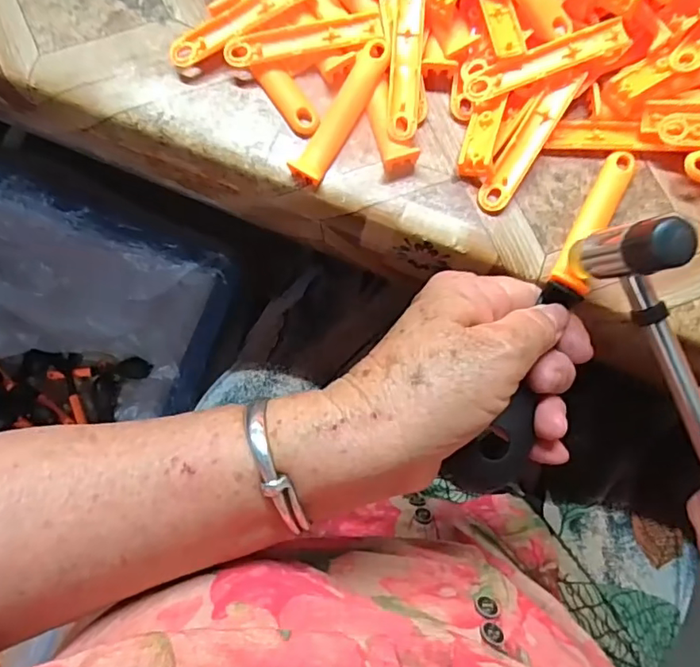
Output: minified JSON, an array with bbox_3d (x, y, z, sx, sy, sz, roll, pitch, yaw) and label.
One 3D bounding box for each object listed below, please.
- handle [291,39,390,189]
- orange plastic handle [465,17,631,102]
[{"bbox_3d":[-0.004,-0.105,0.258,0.013,0.008,0.075,29,83,4],"label":"handle"},{"bbox_3d":[0.089,-0.125,0.253,0.074,0.008,0.015,-17,82,-3],"label":"orange plastic handle"}]

